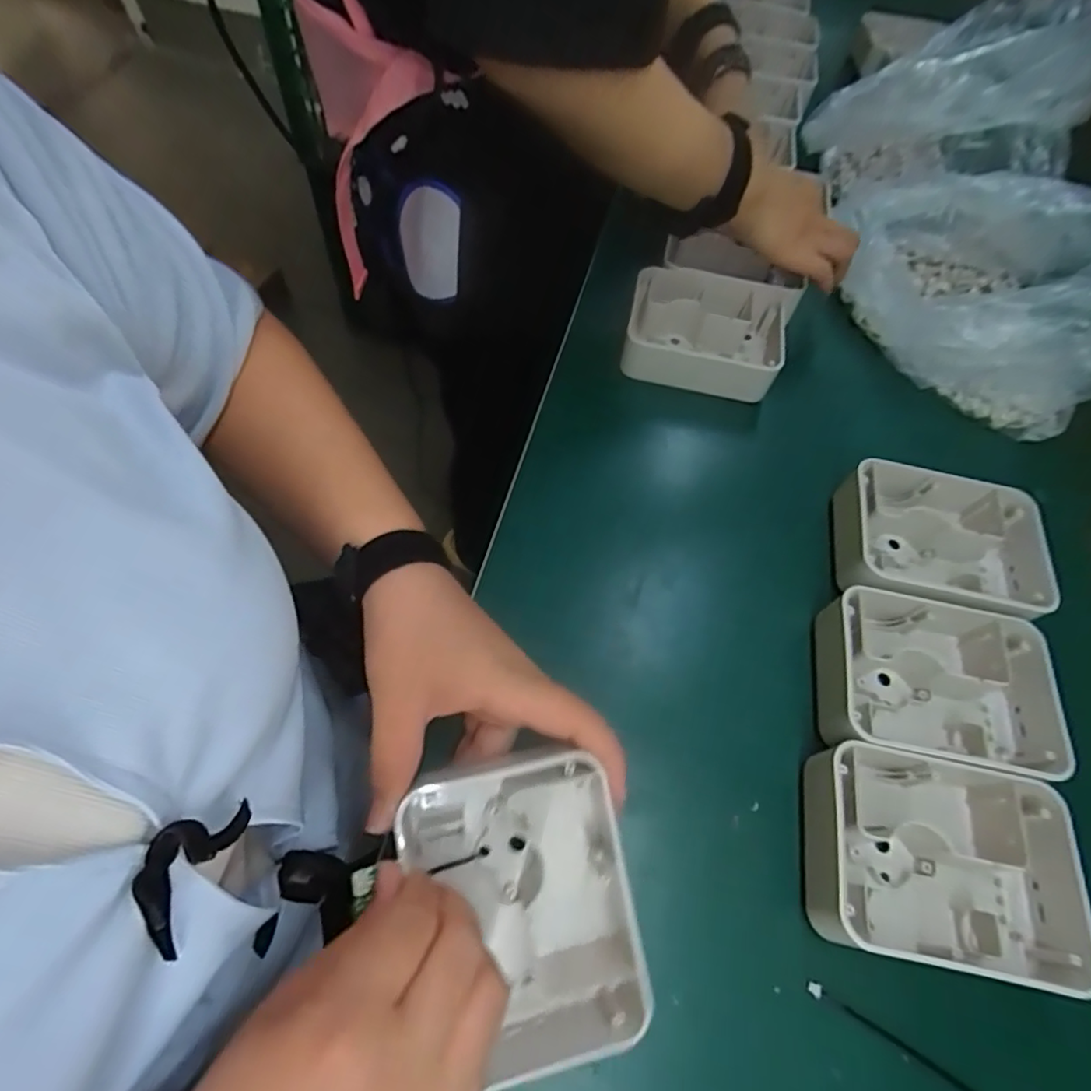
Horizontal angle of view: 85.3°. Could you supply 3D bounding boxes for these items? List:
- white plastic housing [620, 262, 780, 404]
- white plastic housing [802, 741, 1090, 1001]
[{"bbox_3d":[0.135,-0.177,0.508,0.130,0.045,0.105,12,61,2],"label":"white plastic housing"},{"bbox_3d":[0.212,0.170,0.321,0.139,0.043,0.099,12,61,2],"label":"white plastic housing"}]

